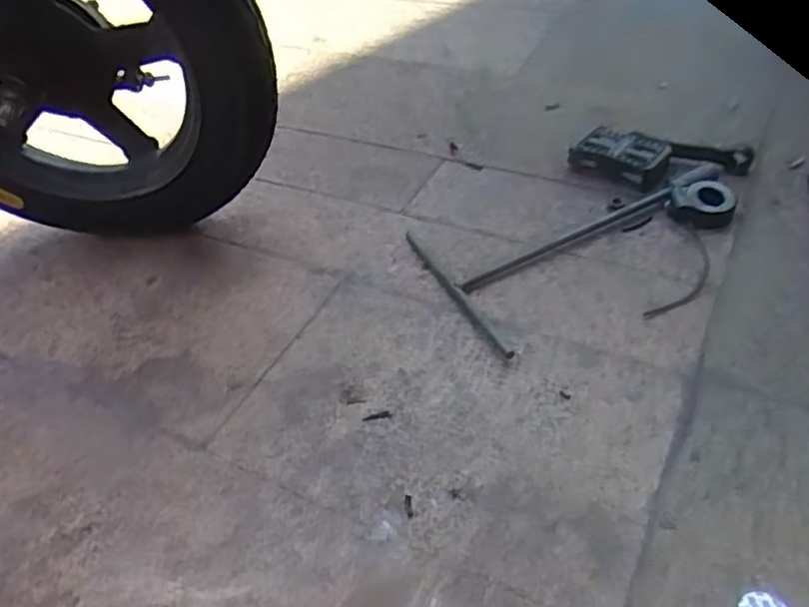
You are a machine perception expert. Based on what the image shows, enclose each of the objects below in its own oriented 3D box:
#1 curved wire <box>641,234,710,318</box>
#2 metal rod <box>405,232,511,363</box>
[{"bbox_3d":[0.245,-0.023,0.579,0.032,0.004,0.131,22,51,27],"label":"curved wire"},{"bbox_3d":[0.044,-0.012,0.588,0.010,0.008,0.180,-22,46,-15],"label":"metal rod"}]

